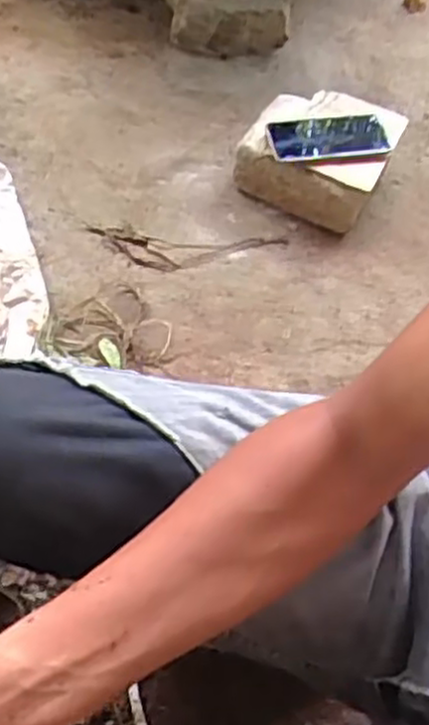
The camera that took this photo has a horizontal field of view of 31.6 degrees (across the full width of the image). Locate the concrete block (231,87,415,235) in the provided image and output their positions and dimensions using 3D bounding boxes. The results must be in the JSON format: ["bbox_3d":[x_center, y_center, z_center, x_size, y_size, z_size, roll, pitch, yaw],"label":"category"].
[{"bbox_3d":[0.157,-0.310,1.121,0.197,0.100,0.208,24,58,12],"label":"concrete block"}]

